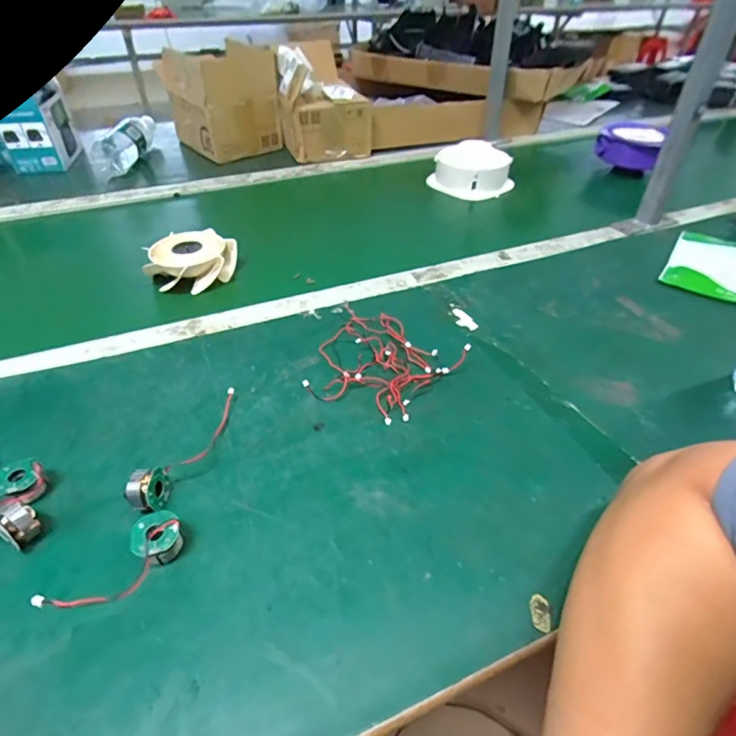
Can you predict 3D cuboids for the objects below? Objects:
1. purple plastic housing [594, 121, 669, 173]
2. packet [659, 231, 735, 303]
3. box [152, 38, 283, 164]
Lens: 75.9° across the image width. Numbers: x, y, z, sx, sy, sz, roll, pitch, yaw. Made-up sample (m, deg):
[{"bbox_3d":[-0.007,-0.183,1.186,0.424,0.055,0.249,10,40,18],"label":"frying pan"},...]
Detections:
[{"bbox_3d":[0.514,-0.438,0.930,0.112,0.065,0.107,22,46,22],"label":"purple plastic housing"},{"bbox_3d":[0.479,-0.139,0.636,0.123,0.015,0.169,26,47,26],"label":"packet"},{"bbox_3d":[-0.284,-0.535,0.949,0.171,0.183,0.165,-28,49,-29],"label":"box"}]

